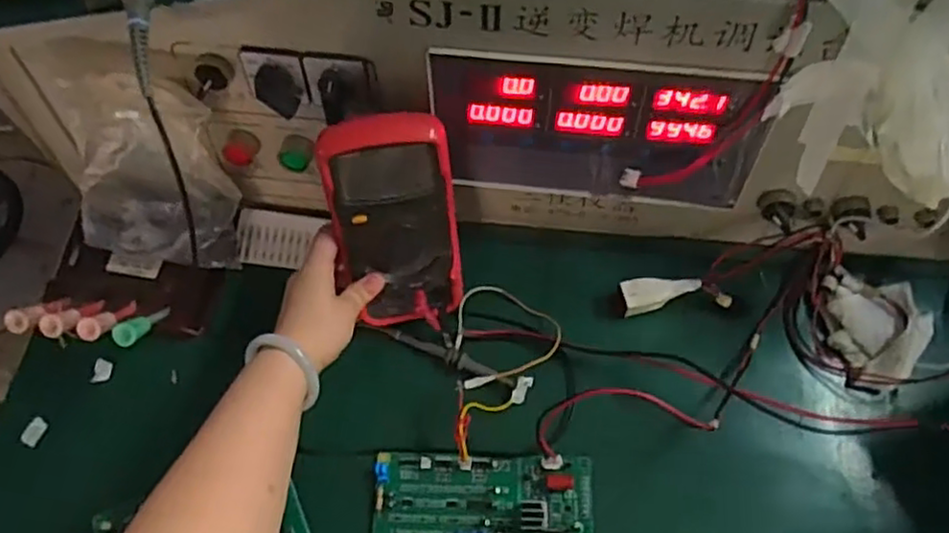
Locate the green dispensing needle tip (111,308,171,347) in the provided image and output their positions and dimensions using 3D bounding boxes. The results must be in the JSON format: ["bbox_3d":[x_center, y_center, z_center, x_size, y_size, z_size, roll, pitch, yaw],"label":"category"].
[{"bbox_3d":[-0.279,0.049,0.576,0.022,0.063,0.014,11,111,8],"label":"green dispensing needle tip"}]

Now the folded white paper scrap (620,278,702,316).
[{"bbox_3d":[0.166,0.026,0.611,0.069,0.032,0.026,-7,66,0],"label":"folded white paper scrap"}]

